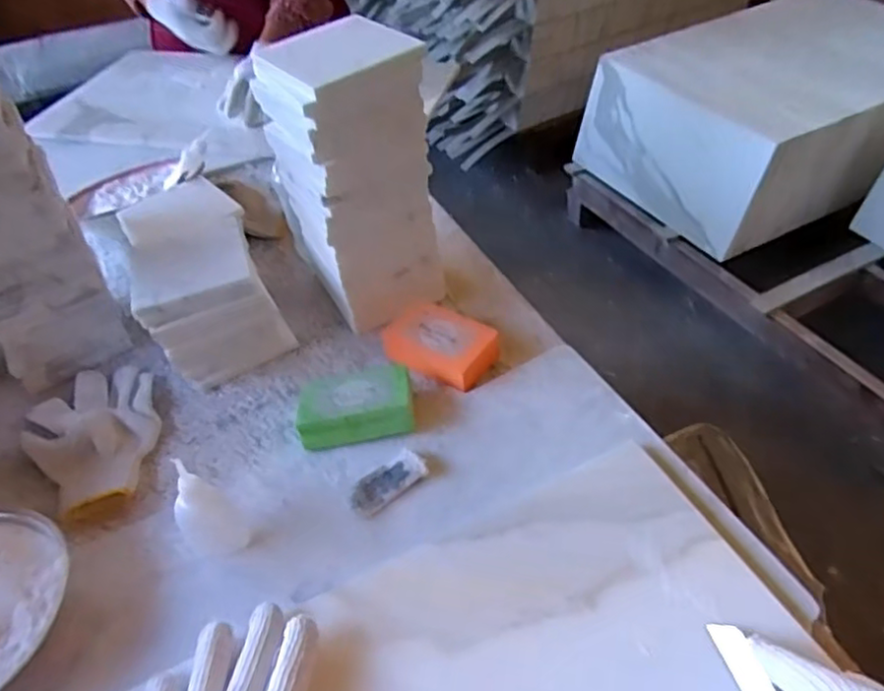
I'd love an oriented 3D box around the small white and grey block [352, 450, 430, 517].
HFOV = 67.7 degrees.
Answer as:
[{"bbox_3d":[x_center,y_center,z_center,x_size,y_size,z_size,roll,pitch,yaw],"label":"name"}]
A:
[{"bbox_3d":[-0.041,0.105,0.508,0.060,0.008,0.030,-31,51,-25],"label":"small white and grey block"}]

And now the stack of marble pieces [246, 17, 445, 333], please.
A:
[{"bbox_3d":[-0.079,-0.141,0.599,0.108,0.264,0.111,-27,49,-22],"label":"stack of marble pieces"}]

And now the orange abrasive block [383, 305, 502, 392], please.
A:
[{"bbox_3d":[-0.003,0.002,0.594,0.093,0.033,0.063,22,50,23],"label":"orange abrasive block"}]

